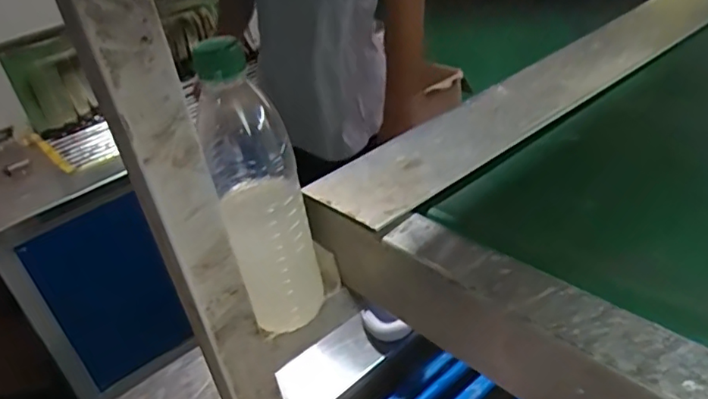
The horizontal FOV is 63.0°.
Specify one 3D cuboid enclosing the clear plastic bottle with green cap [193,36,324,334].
[{"bbox_3d":[-0.069,-0.005,0.419,0.058,0.219,0.057,-17,34,-9],"label":"clear plastic bottle with green cap"}]

